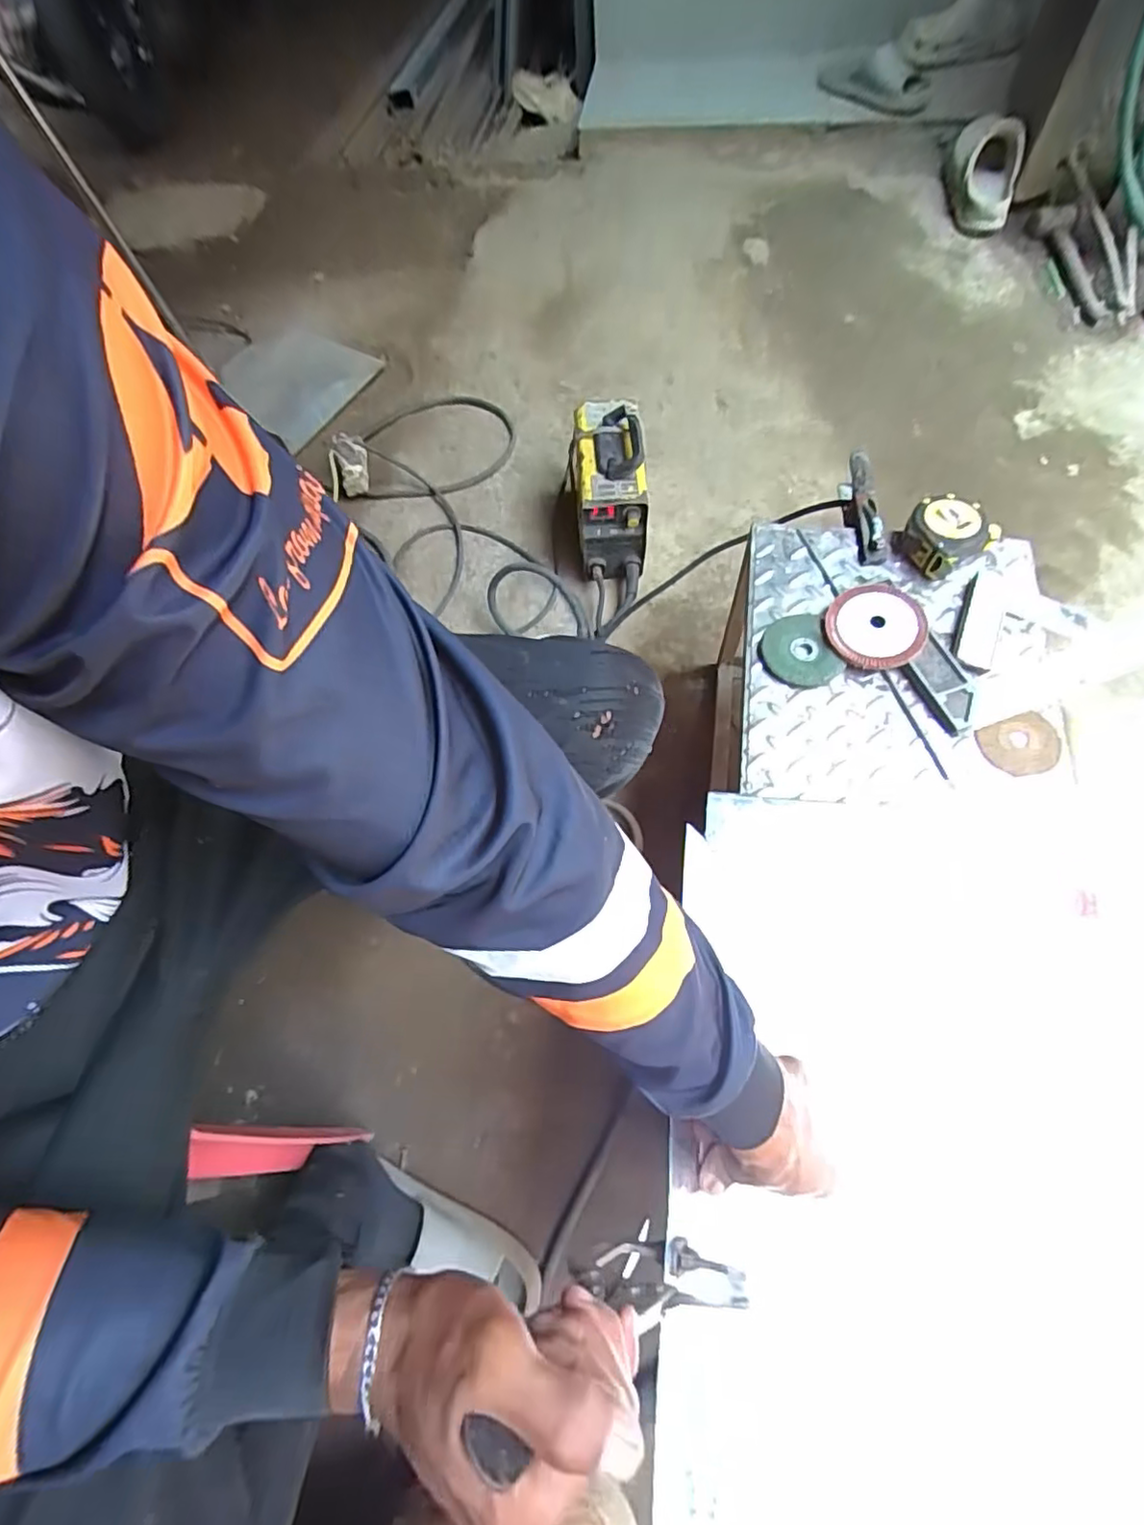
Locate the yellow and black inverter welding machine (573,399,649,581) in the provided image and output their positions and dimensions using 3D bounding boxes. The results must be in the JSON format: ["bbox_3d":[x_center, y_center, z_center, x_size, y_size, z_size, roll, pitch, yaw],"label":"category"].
[{"bbox_3d":[0.058,-0.443,1.016,0.109,0.181,0.216,-4,65,4],"label":"yellow and black inverter welding machine"}]

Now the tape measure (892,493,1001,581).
[{"bbox_3d":[0.403,-0.248,0.676,0.082,0.041,0.078,-2,65,4],"label":"tape measure"}]

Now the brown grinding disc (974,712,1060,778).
[{"bbox_3d":[0.430,-0.016,0.597,0.081,0.009,0.056,-19,65,-3],"label":"brown grinding disc"}]

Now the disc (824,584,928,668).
[{"bbox_3d":[0.311,-0.144,0.640,0.100,0.024,0.096,4,66,5],"label":"disc"}]

